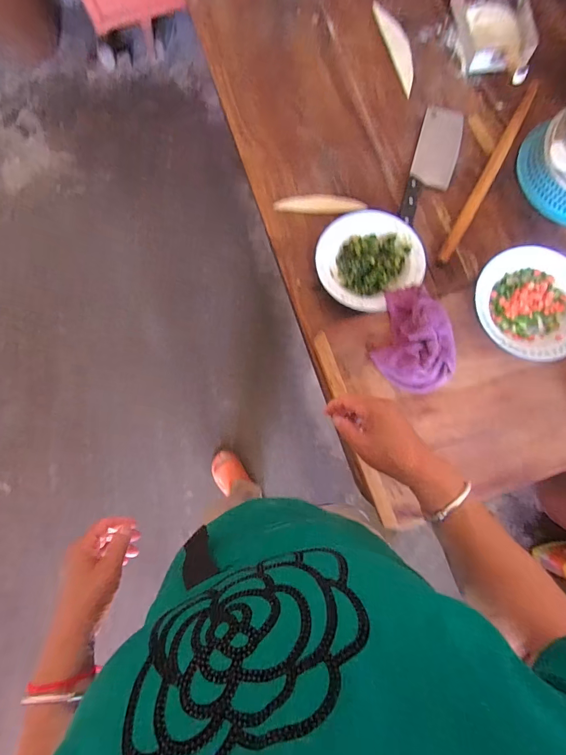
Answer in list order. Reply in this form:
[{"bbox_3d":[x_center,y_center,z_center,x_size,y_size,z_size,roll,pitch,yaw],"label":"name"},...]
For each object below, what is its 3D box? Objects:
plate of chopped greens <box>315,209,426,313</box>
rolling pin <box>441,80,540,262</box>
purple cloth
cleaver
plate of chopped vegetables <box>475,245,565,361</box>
[{"bbox_3d":[0.157,-0.221,0.683,0.185,0.035,0.186,0,80,-1],"label":"plate of chopped greens"},{"bbox_3d":[0.400,-0.395,0.713,0.026,0.024,0.424,29,81,4],"label":"rolling pin"},{"bbox_3d":[0.229,-0.069,0.627,0.129,0.036,0.188,10,80,2],"label":"purple cloth"},{"bbox_3d":[0.298,-0.421,0.730,0.079,0.025,0.271,17,80,1],"label":"cleaver"},{"bbox_3d":[0.421,-0.125,0.627,0.178,0.035,0.189,0,80,0],"label":"plate of chopped vegetables"}]

